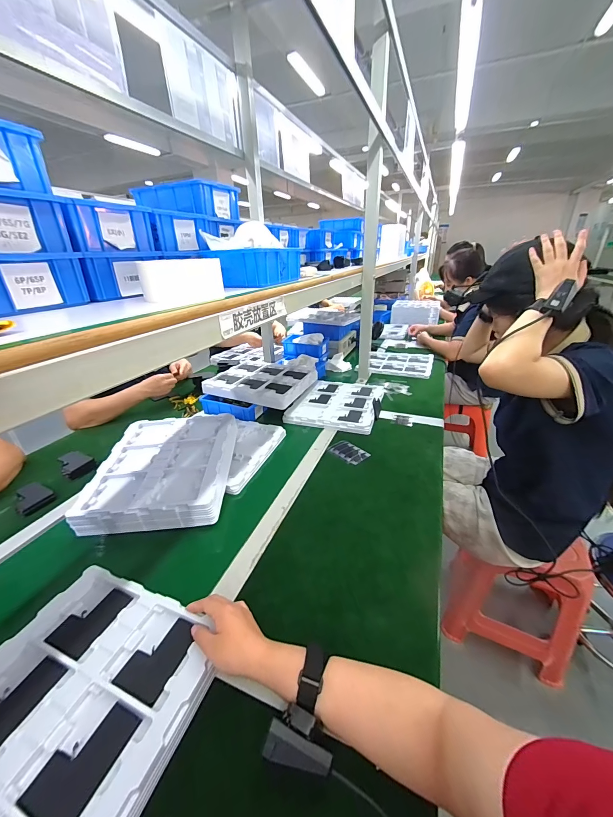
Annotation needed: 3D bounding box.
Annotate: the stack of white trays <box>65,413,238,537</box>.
[{"bbox_3d":[-0.332,0.131,0.736,0.288,0.070,0.324,-3,27,-2],"label":"stack of white trays"}]

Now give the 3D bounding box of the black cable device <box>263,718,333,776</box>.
[{"bbox_3d":[-0.008,0.338,0.305,0.065,0.012,0.025,7,28,16],"label":"black cable device"}]

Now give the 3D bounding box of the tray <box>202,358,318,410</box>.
[{"bbox_3d":[-0.159,-0.110,1.129,0.331,0.041,0.312,10,29,22],"label":"tray"}]

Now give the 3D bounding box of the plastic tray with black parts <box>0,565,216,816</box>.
[{"bbox_3d":[-0.288,0.351,0.341,0.283,0.032,0.308,12,32,19],"label":"plastic tray with black parts"}]

